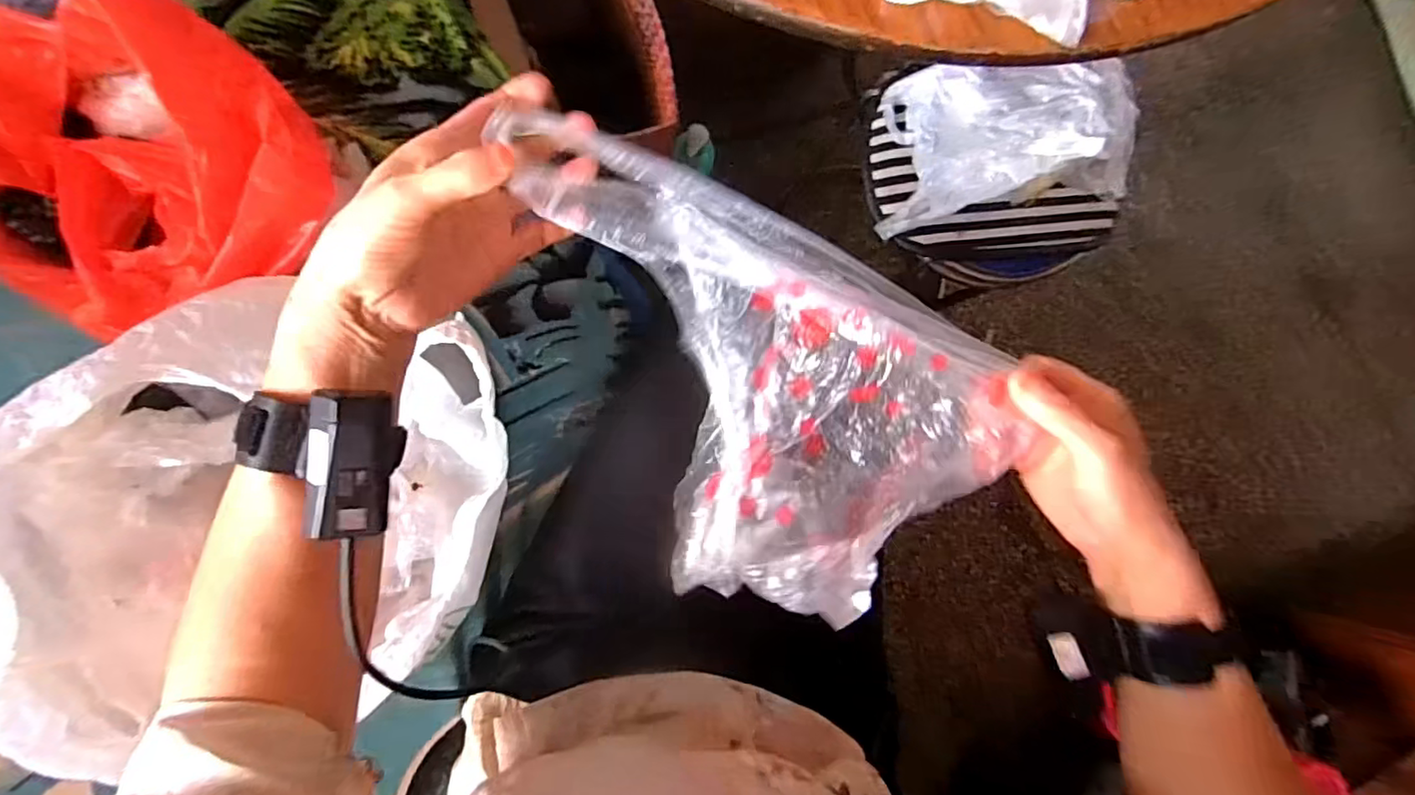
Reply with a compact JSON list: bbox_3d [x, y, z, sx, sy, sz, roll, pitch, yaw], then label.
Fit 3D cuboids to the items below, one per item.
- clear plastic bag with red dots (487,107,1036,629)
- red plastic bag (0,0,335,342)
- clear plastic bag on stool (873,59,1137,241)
[{"bbox_3d":[0.012,0.002,0.347,0.318,0.052,0.195,25,83,-7],"label":"clear plastic bag with red dots"},{"bbox_3d":[-0.467,-0.176,0.472,0.300,0.118,0.220,-17,90,-9],"label":"red plastic bag"},{"bbox_3d":[0.352,-0.288,0.635,0.313,0.101,0.152,-9,88,-9],"label":"clear plastic bag on stool"}]

